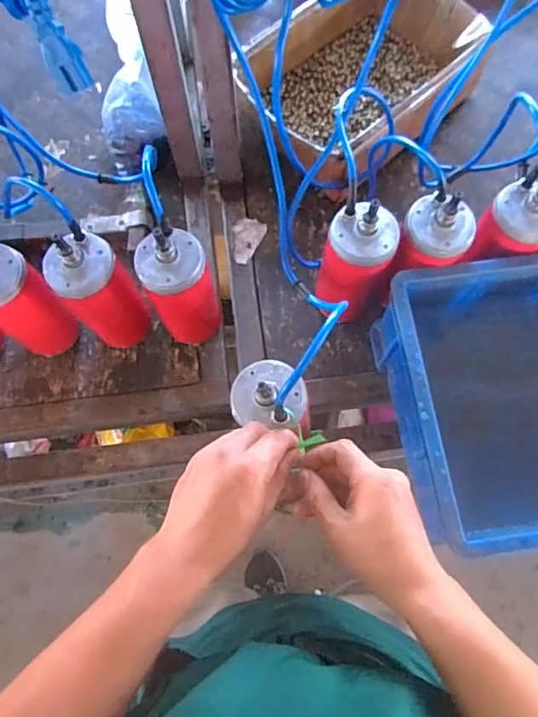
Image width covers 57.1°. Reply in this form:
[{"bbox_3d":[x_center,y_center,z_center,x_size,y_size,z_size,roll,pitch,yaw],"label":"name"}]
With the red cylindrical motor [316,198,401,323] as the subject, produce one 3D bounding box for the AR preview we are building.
[{"bbox_3d":[0.104,-0.111,0.598,0.069,0.209,0.068,0,73,0],"label":"red cylindrical motor"}]

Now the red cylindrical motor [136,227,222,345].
[{"bbox_3d":[-0.100,-0.079,0.593,0.076,0.190,0.066,-19,74,-5],"label":"red cylindrical motor"}]

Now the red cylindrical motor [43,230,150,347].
[{"bbox_3d":[-0.197,-0.073,0.589,0.071,0.202,0.070,0,73,0],"label":"red cylindrical motor"}]

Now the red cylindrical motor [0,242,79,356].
[{"bbox_3d":[-0.286,-0.057,0.591,0.074,0.189,0.077,0,73,0],"label":"red cylindrical motor"}]

